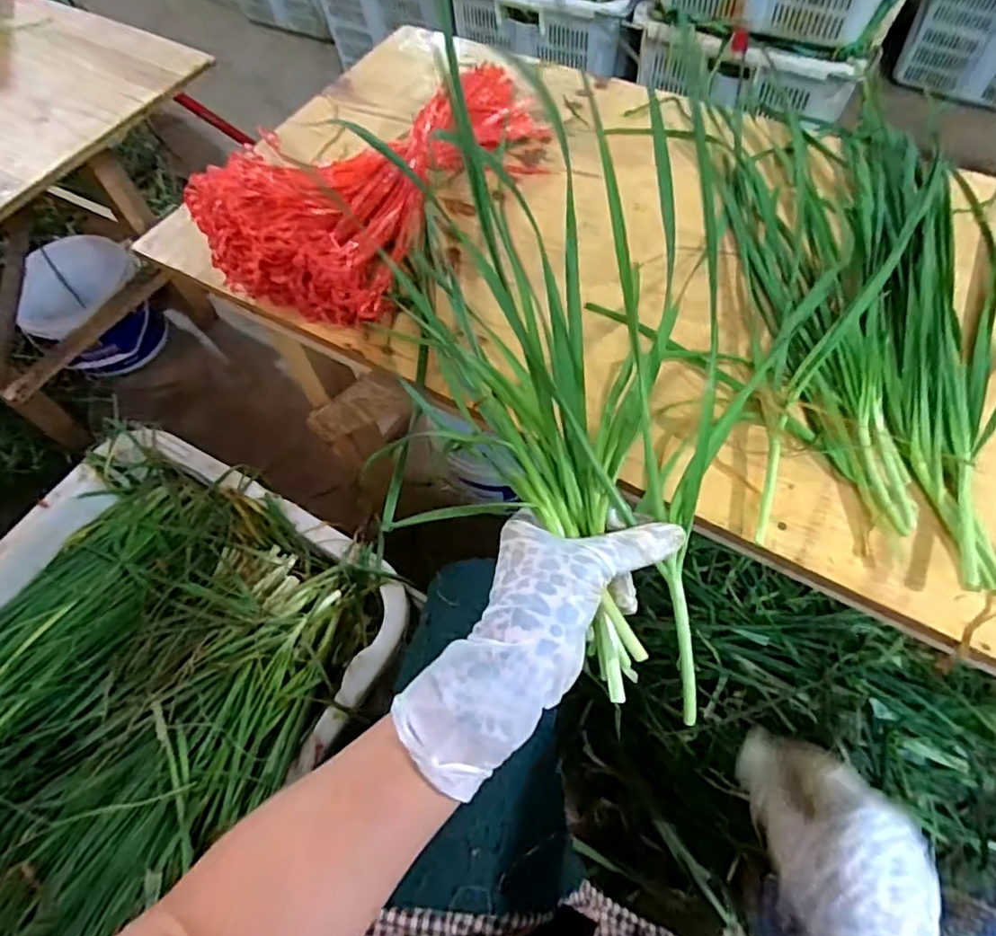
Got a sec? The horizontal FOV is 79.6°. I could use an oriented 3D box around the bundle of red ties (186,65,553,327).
[{"bbox_3d":[-0.089,-0.269,0.539,0.148,0.089,0.341,26,64,18],"label":"bundle of red ties"}]

